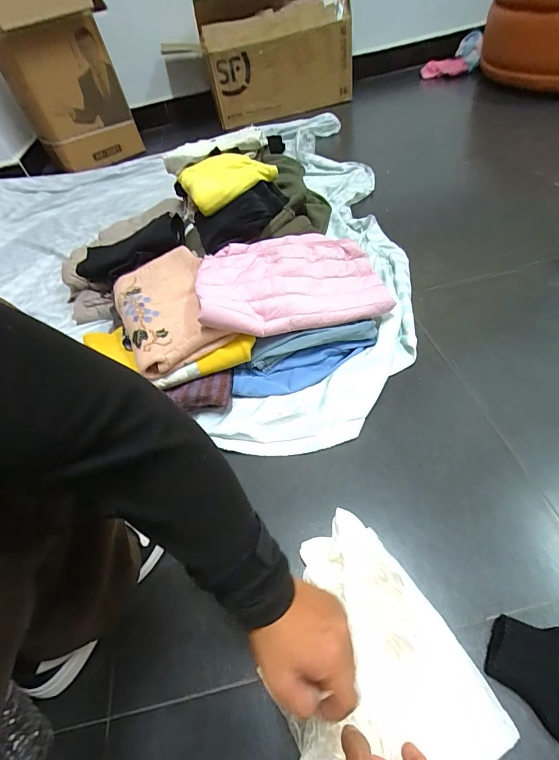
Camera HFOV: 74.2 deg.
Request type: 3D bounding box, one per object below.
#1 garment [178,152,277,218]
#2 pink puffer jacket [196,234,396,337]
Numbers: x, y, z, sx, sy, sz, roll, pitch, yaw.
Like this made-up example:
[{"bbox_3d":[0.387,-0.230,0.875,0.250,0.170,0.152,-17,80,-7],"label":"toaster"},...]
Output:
[{"bbox_3d":[-0.129,-0.469,0.864,0.193,0.049,0.181,-29,50,-14],"label":"garment"},{"bbox_3d":[0.025,-0.195,0.727,0.360,0.078,0.225,-9,47,-3],"label":"pink puffer jacket"}]

